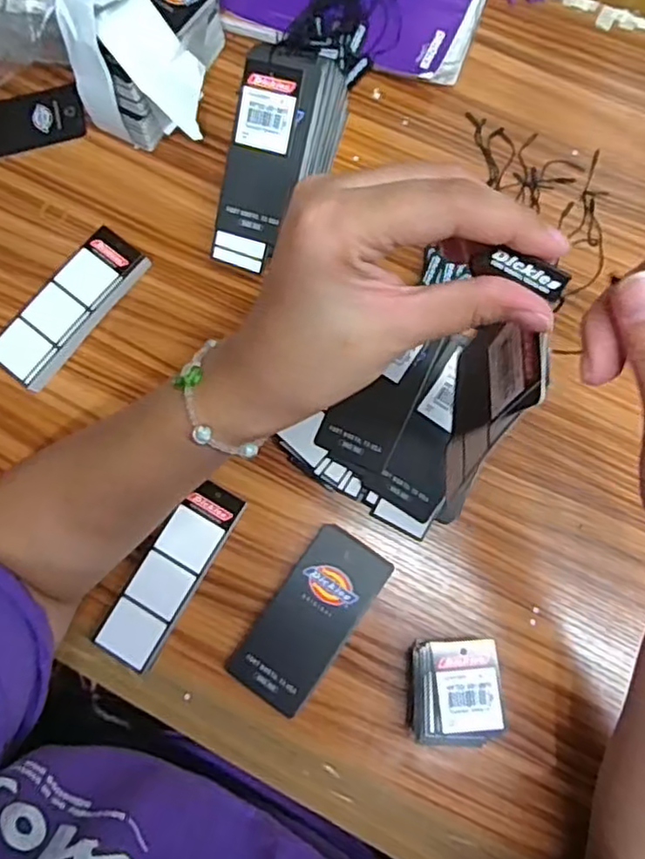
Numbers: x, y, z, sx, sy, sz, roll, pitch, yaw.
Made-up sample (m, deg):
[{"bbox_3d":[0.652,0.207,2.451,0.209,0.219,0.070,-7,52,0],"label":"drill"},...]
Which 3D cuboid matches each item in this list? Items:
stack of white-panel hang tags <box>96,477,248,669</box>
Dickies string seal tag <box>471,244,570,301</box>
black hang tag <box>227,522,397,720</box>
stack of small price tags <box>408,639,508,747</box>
[{"bbox_3d":[-0.094,0.089,0.401,0.037,0.018,0.117,29,80,8],"label":"stack of white-panel hang tags"},{"bbox_3d":[0.062,-0.050,0.203,0.031,0.007,0.007,21,74,10],"label":"Dickies string seal tag"},{"bbox_3d":[-0.008,0.116,0.395,0.052,0.005,0.110,34,80,10],"label":"black hang tag"},{"bbox_3d":[0.077,0.153,0.374,0.051,0.024,0.056,-1,77,1],"label":"stack of small price tags"}]

